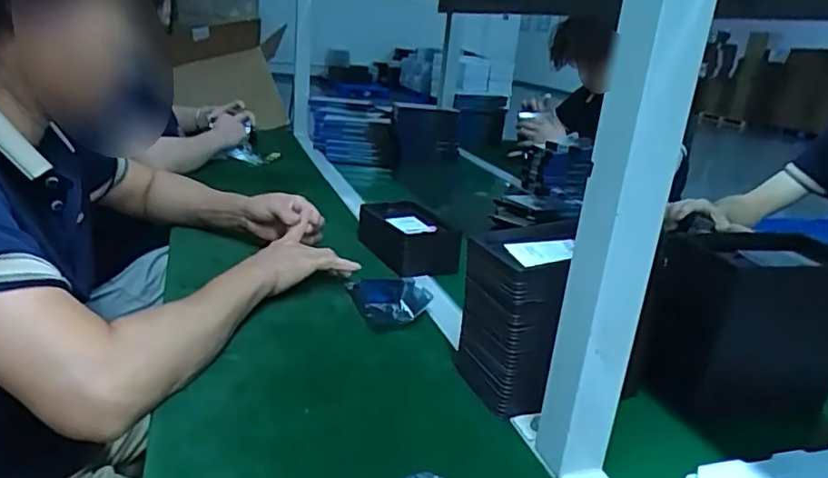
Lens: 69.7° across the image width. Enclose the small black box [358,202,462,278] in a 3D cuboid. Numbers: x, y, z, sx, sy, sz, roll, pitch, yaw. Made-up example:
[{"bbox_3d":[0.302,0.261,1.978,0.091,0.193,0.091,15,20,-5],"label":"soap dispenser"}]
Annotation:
[{"bbox_3d":[-0.010,-0.005,0.872,0.093,0.060,0.156,-4,22,-28],"label":"small black box"}]

